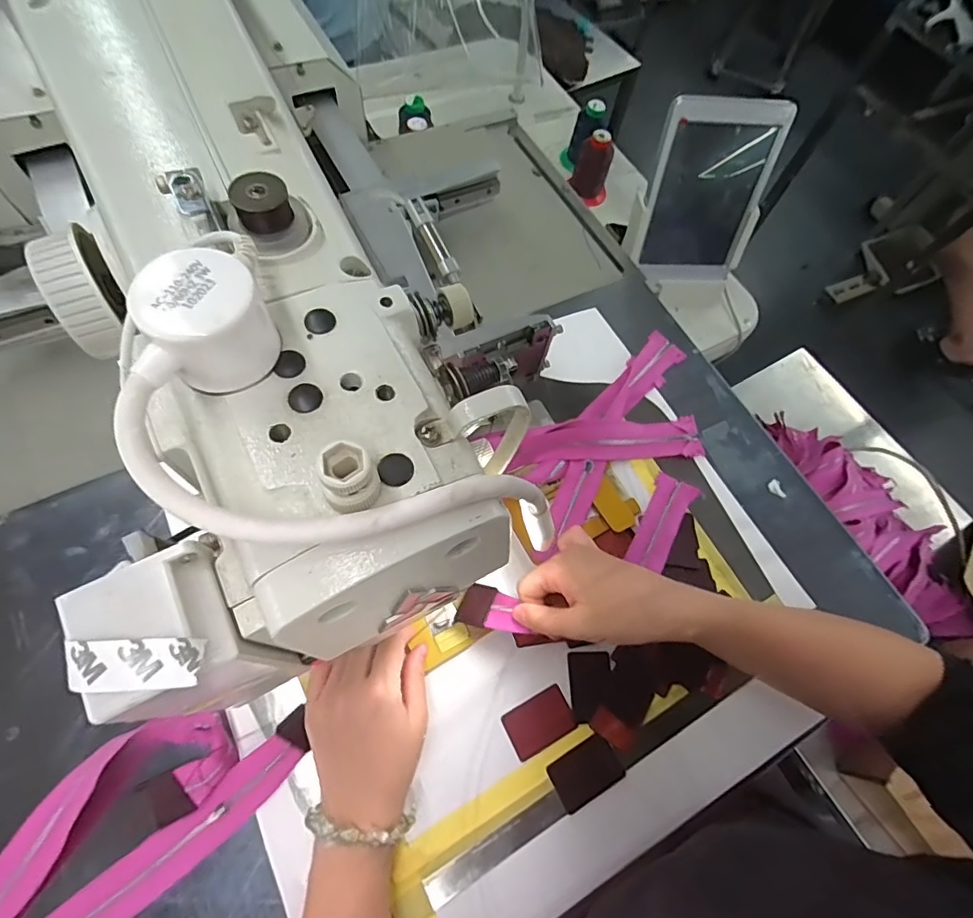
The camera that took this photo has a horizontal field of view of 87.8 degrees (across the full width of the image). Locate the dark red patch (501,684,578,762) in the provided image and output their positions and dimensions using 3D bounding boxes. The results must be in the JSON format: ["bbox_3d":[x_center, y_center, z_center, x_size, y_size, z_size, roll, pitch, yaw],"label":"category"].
[{"bbox_3d":[0.041,0.201,0.388,0.051,0.005,0.034,-23,70,-16],"label":"dark red patch"}]

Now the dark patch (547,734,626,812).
[{"bbox_3d":[0.074,0.233,0.377,0.051,0.004,0.034,-24,71,-16],"label":"dark patch"}]

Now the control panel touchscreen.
[{"bbox_3d":[0.276,-0.333,0.642,0.162,0.210,0.022,-4,46,-8],"label":"control panel touchscreen"}]

